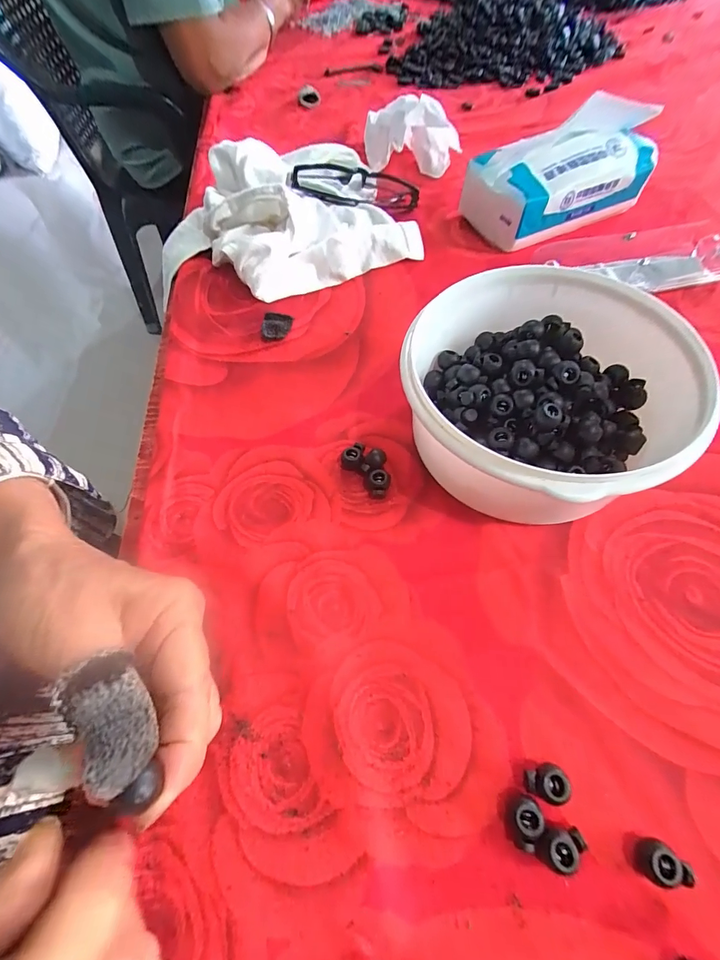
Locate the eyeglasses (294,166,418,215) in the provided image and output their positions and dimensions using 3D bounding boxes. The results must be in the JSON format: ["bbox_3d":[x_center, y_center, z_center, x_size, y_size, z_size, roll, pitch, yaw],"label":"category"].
[{"bbox_3d":[-0.005,-0.305,0.414,0.131,0.033,0.035,-6,59,-21],"label":"eyeglasses"}]

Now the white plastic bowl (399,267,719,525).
[{"bbox_3d":[0.109,-0.047,0.247,0.150,0.078,0.157,-2,60,3],"label":"white plastic bowl"}]

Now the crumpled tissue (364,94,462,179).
[{"bbox_3d":[0.056,-0.404,0.454,0.110,0.054,0.046,14,62,11],"label":"crumpled tissue"}]

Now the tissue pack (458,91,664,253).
[{"bbox_3d":[0.190,-0.299,0.373,0.156,0.080,0.087,-25,62,-10],"label":"tissue pack"}]

